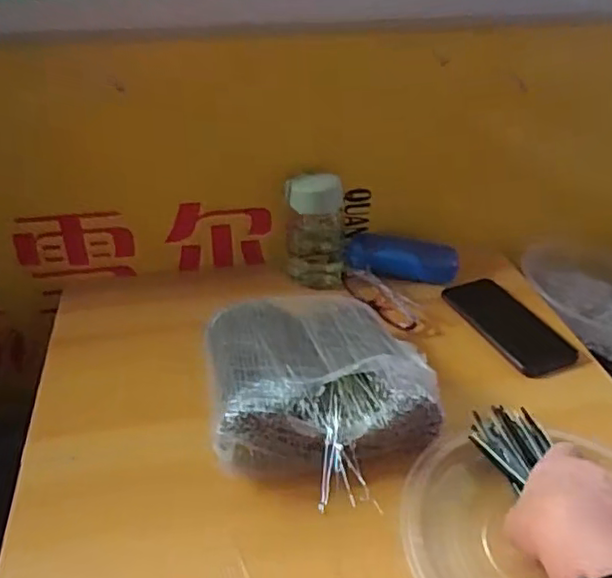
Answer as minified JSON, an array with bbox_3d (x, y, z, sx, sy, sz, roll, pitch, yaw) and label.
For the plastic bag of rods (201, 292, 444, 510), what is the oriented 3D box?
[{"bbox_3d":[0.015,0.089,0.570,0.206,0.071,0.238,-5,35,-8],"label":"plastic bag of rods"}]

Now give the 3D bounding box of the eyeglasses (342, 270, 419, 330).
[{"bbox_3d":[0.090,0.012,0.744,0.027,0.038,0.126,-17,39,-24],"label":"eyeglasses"}]

